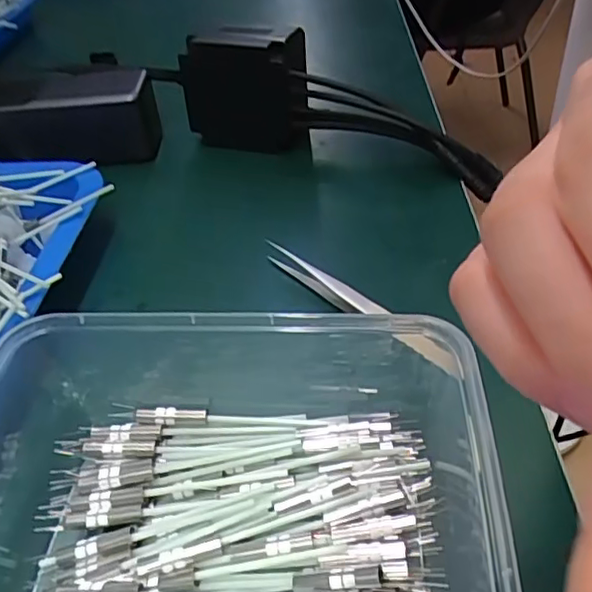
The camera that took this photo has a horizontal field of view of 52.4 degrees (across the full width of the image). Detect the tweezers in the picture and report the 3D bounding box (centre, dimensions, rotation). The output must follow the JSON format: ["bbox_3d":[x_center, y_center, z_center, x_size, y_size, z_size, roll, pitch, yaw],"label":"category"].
[{"bbox_3d":[0.027,0.003,0.308,0.113,0.017,0.010,28,51,31],"label":"tweezers"}]

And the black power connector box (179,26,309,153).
[{"bbox_3d":[-0.034,-0.140,0.417,0.085,0.084,0.033,3,42,8],"label":"black power connector box"}]

